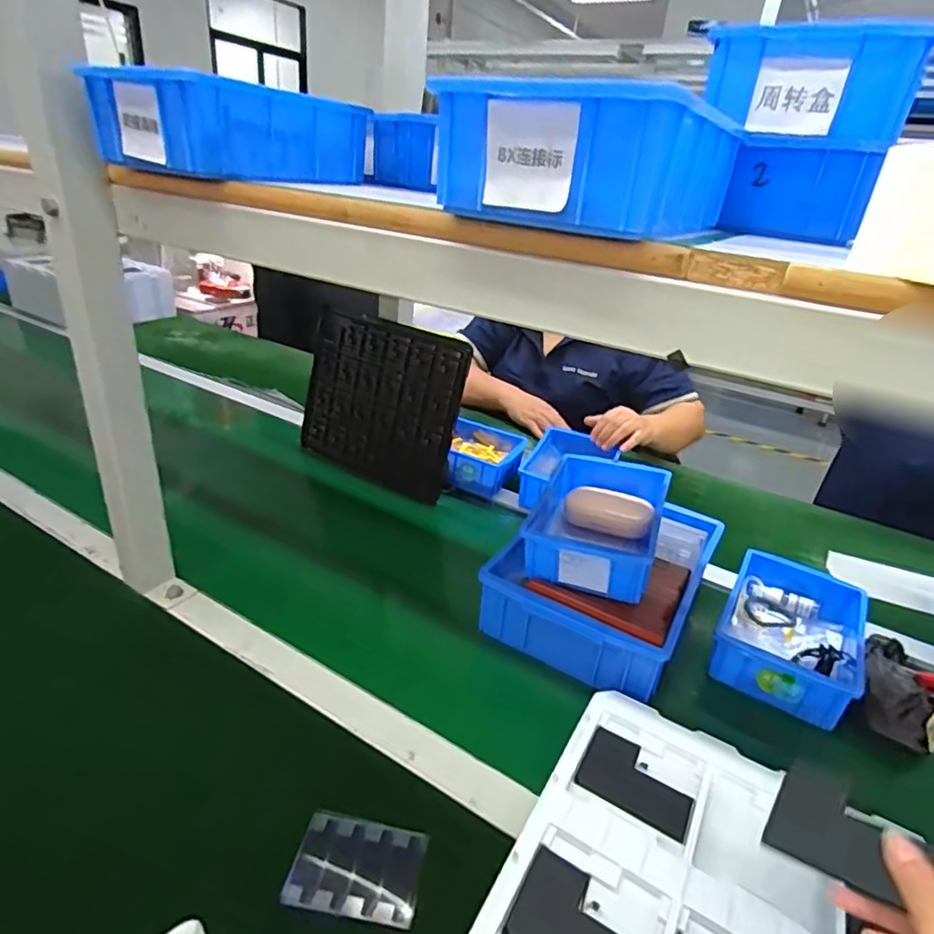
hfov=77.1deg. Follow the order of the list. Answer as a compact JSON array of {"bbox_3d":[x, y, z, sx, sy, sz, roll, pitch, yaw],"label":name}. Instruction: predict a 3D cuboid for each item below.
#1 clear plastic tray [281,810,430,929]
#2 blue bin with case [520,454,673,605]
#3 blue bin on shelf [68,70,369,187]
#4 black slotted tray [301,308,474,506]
[{"bbox_3d":[-0.079,0.291,0.430,0.091,0.009,0.066,8,28,3],"label":"clear plastic tray"},{"bbox_3d":[0.150,0.066,0.678,0.132,0.072,0.193,14,28,16],"label":"blue bin with case"},{"bbox_3d":[-0.181,-0.276,0.484,0.111,0.060,0.188,22,31,29],"label":"blue bin on shelf"},{"bbox_3d":[-0.143,-0.102,0.941,0.289,0.255,0.018,22,20,25],"label":"black slotted tray"}]

